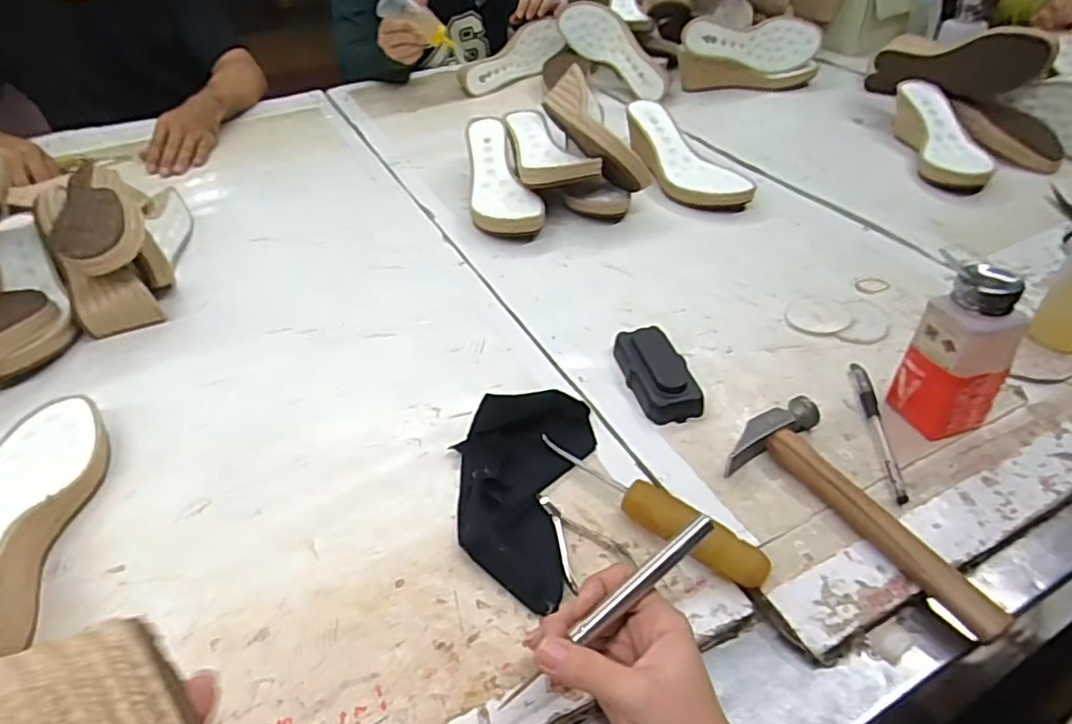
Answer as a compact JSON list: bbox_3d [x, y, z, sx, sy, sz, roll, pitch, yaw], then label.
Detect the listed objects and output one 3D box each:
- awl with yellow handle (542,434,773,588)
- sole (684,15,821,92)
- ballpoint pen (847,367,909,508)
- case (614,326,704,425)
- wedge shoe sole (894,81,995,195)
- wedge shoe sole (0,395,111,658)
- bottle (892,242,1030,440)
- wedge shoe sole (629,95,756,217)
[{"bbox_3d":[0.078,0.102,0.468,0.182,0.023,0.025,26,49,29],"label":"awl with yellow handle"},{"bbox_3d":[0.356,-0.513,1.098,0.234,0.107,0.064,-2,41,0],"label":"sole"},{"bbox_3d":[0.274,0.051,0.525,0.014,0.007,0.148,4,41,8],"label":"ballpoint pen"},{"bbox_3d":[0.106,0.009,0.575,0.051,0.023,0.105,-11,41,-9],"label":"case"},{"bbox_3d":[0.534,-0.299,0.858,0.078,0.067,0.215,4,41,8],"label":"wedge shoe sole"},{"bbox_3d":[-0.367,0.103,0.449,0.078,0.064,0.236,-10,41,-8],"label":"wedge shoe sole"},{"bbox_3d":[0.317,-0.007,0.491,0.046,0.136,0.057,-15,42,-14],"label":"bottle"},{"bbox_3d":[0.195,-0.269,0.856,0.084,0.074,0.222,-13,42,-11],"label":"wedge shoe sole"}]

